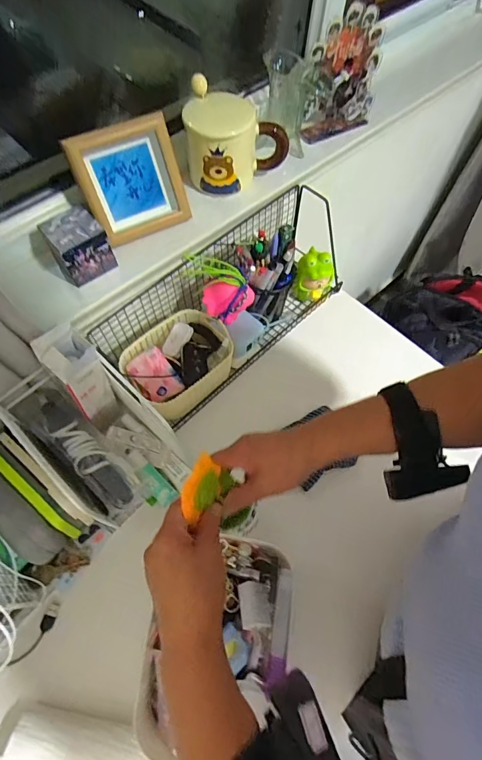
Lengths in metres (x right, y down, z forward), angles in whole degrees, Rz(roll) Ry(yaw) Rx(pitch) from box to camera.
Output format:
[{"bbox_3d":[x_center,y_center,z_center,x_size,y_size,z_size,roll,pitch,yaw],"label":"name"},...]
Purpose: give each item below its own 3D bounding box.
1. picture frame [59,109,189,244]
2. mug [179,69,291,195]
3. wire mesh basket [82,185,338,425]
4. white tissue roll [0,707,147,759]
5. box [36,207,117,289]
[{"bbox_3d":[-0.130,-0.237,0.471,0.115,0.118,0.023,-28,38,-15],"label":"picture frame"},{"bbox_3d":[-0.006,-0.309,0.519,0.132,0.094,0.089,11,64,3],"label":"mug"},{"bbox_3d":[-0.016,-0.106,0.593,0.380,0.161,0.134,-39,72,-19],"label":"wire mesh basket"},{"bbox_3d":[-0.166,0.378,0.405,0.136,0.031,0.044,8,64,1],"label":"white tissue roll"},{"bbox_3d":[-0.190,-0.157,0.462,0.062,0.057,0.054,-28,68,-15],"label":"box"}]

